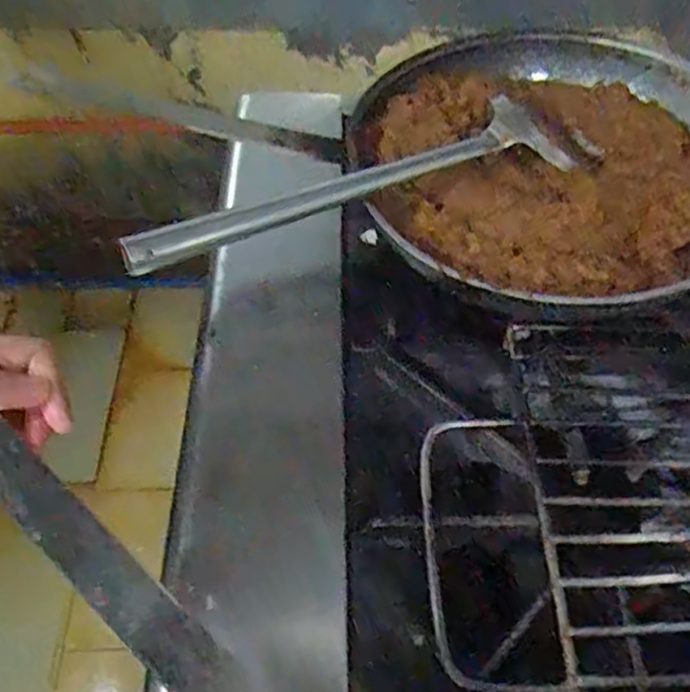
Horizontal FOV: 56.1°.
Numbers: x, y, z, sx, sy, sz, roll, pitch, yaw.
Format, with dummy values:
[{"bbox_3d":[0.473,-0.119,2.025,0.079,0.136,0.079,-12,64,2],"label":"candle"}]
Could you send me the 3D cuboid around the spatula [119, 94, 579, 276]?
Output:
[{"bbox_3d":[0.009,-0.119,0.452,0.329,0.032,0.073,-22,58,-15],"label":"spatula"}]

